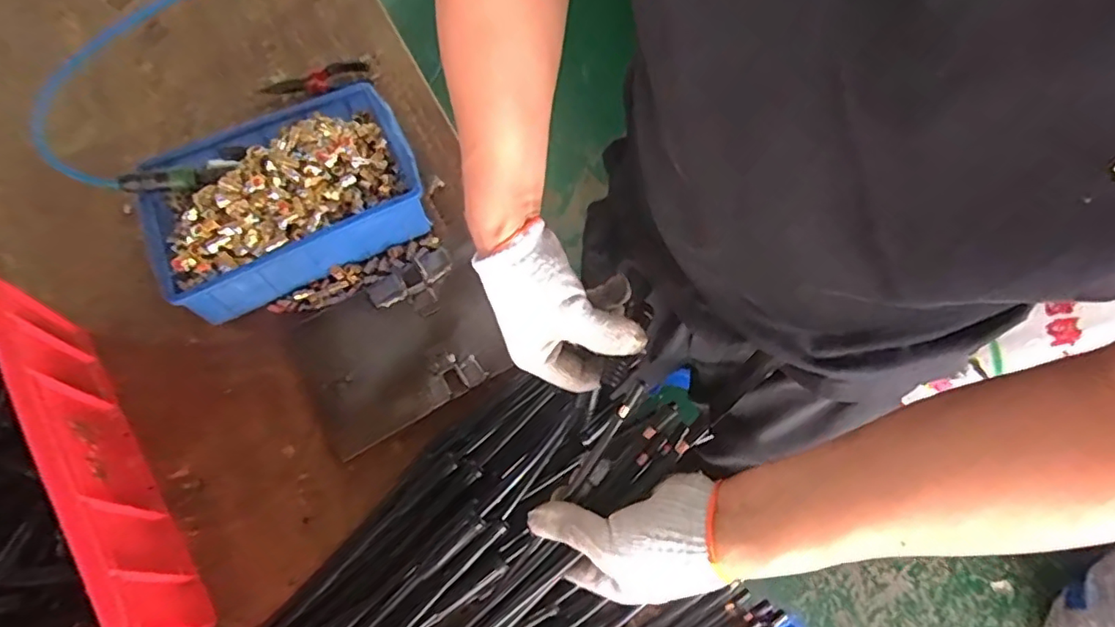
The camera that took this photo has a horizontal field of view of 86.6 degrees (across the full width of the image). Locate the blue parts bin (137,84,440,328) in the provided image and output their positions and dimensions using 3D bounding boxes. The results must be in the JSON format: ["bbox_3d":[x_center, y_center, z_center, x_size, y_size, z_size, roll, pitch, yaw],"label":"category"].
[{"bbox_3d":[-0.313,-0.132,0.690,0.299,0.107,0.217,-26,67,-10],"label":"blue parts bin"}]

